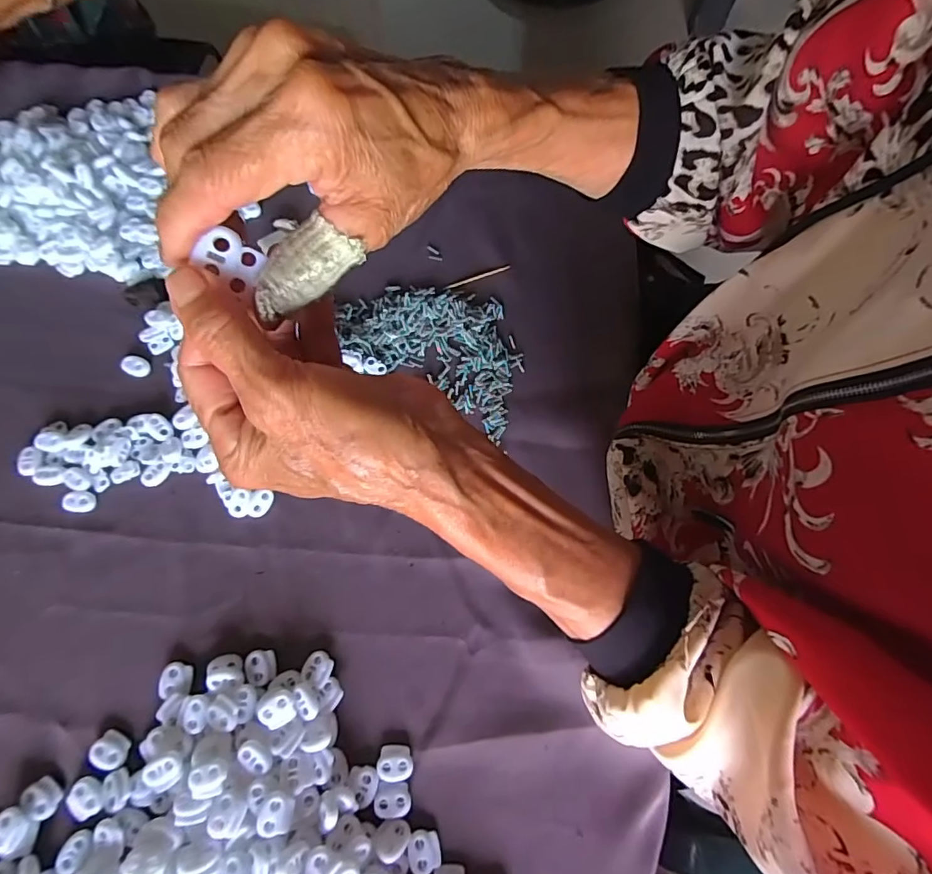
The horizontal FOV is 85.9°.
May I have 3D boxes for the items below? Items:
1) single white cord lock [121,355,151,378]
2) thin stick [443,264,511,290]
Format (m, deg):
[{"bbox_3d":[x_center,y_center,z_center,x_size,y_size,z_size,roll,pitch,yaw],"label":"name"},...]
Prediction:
[{"bbox_3d":[-0.268,-0.057,0.406,0.022,0.006,0.017,30,72,9],"label":"single white cord lock"},{"bbox_3d":[0.010,-0.142,0.445,0.062,0.005,0.005,-20,72,-8],"label":"thin stick"}]

